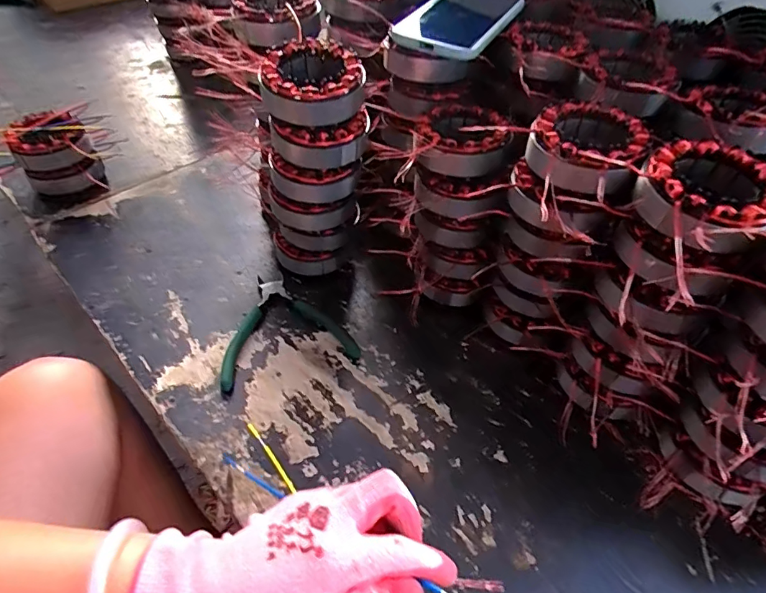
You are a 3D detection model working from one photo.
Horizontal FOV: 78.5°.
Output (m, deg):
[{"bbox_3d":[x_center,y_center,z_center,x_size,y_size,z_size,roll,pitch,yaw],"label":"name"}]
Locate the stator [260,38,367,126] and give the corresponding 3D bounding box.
[{"bbox_3d":[-0.061,-0.188,0.407,0.085,0.039,0.085,-8,50,-8],"label":"stator"}]

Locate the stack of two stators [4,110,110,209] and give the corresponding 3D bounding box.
[{"bbox_3d":[-0.429,-0.183,0.621,0.084,0.086,0.100,-29,55,-23],"label":"stack of two stators"}]

